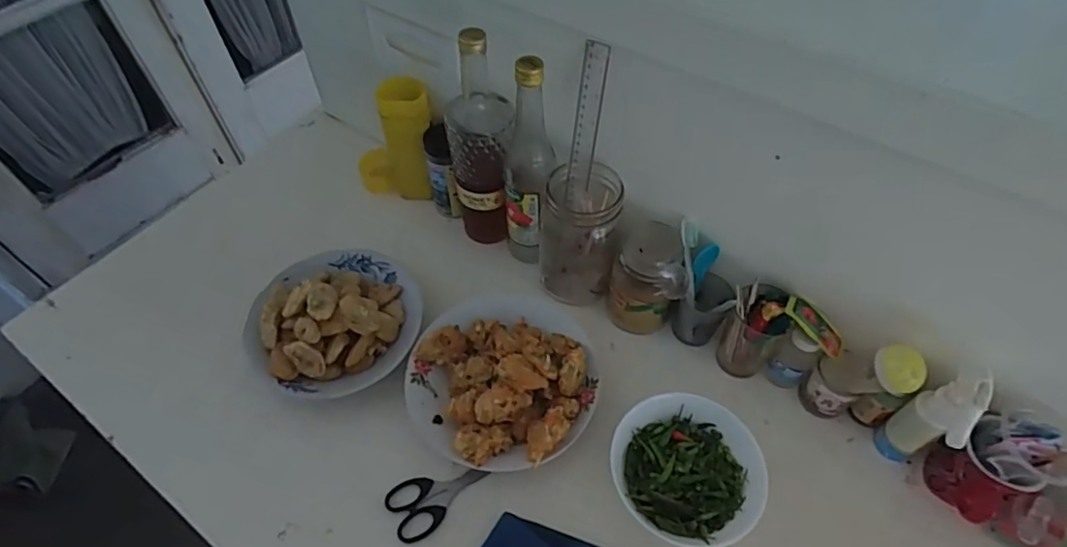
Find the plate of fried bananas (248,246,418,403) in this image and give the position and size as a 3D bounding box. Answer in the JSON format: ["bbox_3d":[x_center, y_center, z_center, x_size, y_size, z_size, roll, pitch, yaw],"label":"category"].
[{"bbox_3d":[-0.227,0.041,0.653,0.186,0.059,0.196,0,53,1],"label":"plate of fried bananas"}]

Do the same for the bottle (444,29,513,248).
[{"bbox_3d":[-0.062,-0.147,0.673,0.073,0.266,0.080,-6,53,-4],"label":"bottle"}]

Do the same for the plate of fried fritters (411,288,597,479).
[{"bbox_3d":[-0.032,0.099,0.619,0.195,0.058,0.214,0,53,1],"label":"plate of fried fritters"}]

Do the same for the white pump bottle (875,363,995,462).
[{"bbox_3d":[0.375,0.141,0.541,0.052,0.157,0.046,-32,59,-21],"label":"white pump bottle"}]

